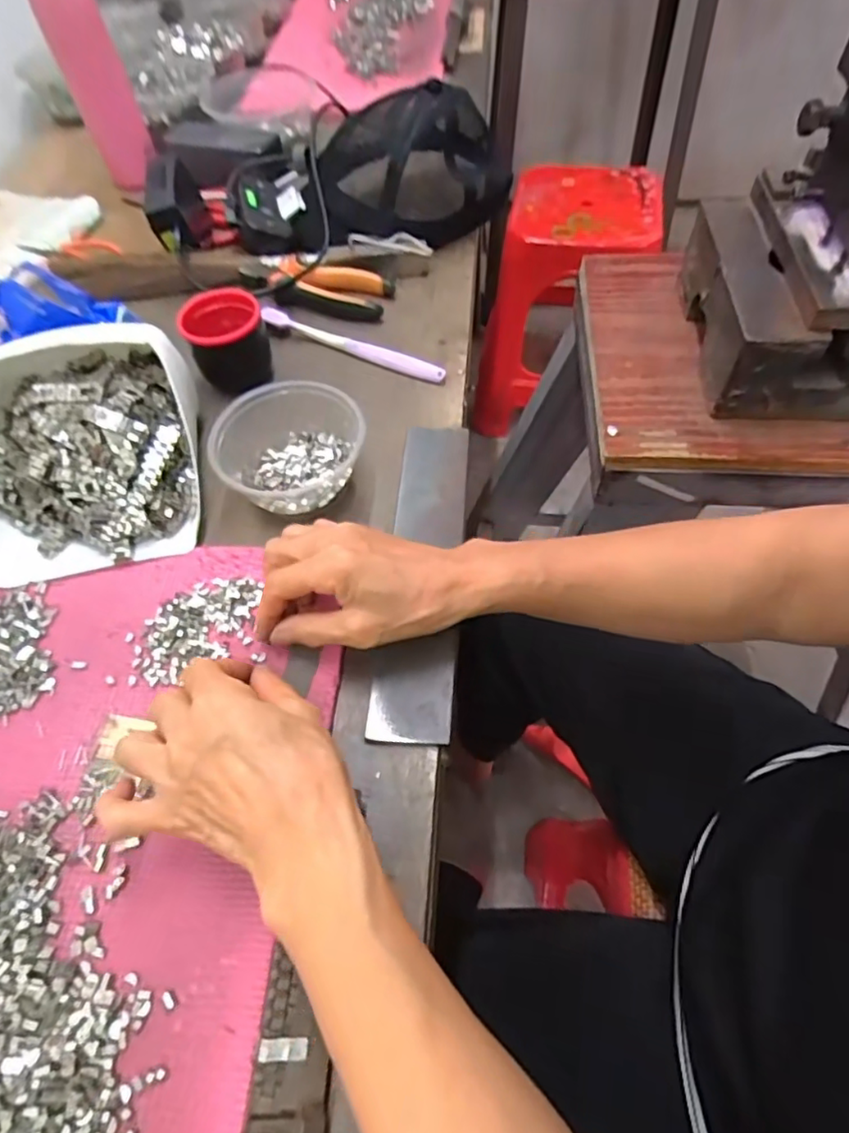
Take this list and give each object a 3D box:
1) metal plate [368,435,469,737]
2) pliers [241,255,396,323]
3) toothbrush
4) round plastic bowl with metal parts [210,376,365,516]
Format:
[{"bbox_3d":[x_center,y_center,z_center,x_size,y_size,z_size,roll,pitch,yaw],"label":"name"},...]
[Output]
[{"bbox_3d":[0.000,-0.003,0.408,0.052,0.011,0.244,-5,59,18],"label":"metal plate"},{"bbox_3d":[-0.107,-0.273,0.575,0.151,0.018,0.060,13,59,10],"label":"pliers"},{"bbox_3d":[-0.064,-0.198,0.530,0.180,0.018,0.015,21,60,14],"label":"toothbrush"},{"bbox_3d":[-0.100,-0.088,0.436,0.110,0.049,0.099,-20,59,-11],"label":"round plastic bowl with metal parts"}]

